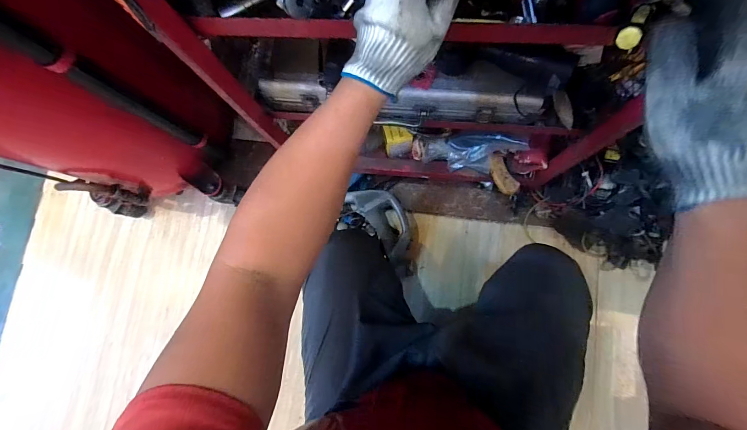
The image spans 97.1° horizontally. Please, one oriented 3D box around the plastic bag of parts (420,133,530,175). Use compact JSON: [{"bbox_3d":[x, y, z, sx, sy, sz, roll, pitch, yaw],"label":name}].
[{"bbox_3d":[0.222,-0.135,0.721,0.226,0.078,0.065,1,80,38],"label":"plastic bag of parts"}]

